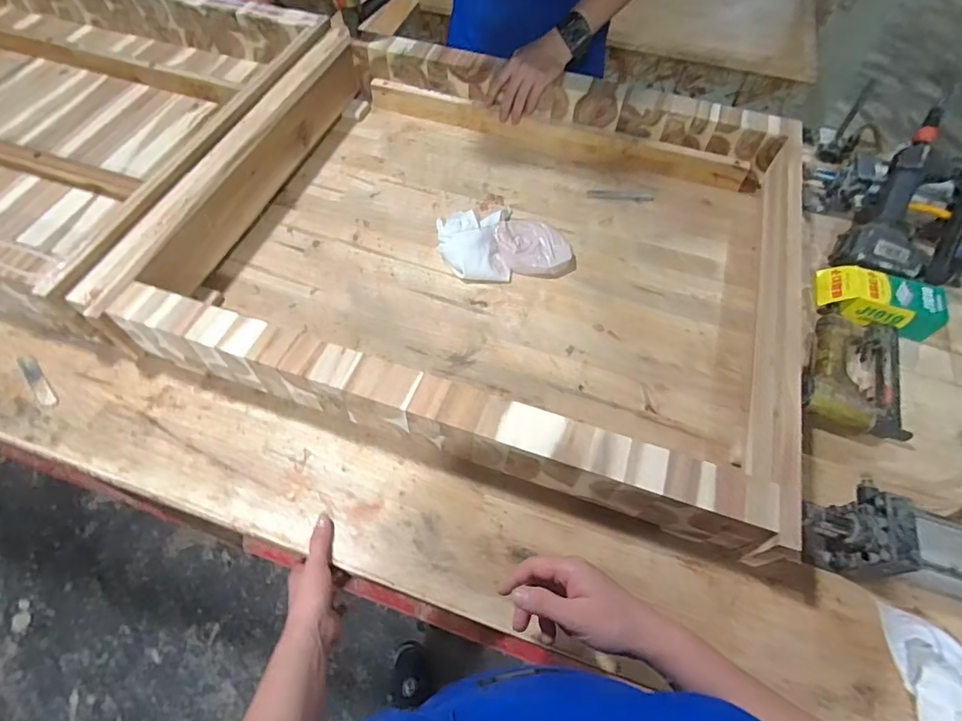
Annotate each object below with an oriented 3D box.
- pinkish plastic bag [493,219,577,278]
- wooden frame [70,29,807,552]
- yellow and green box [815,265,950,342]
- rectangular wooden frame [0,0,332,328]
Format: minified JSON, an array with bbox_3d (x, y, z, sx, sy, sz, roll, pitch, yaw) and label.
[{"bbox_3d":[0.083,-0.179,0.775,0.123,0.046,0.097,0,59,-1],"label":"pinkish plastic bag"},{"bbox_3d":[0.006,-0.194,0.747,0.851,0.111,0.673,17,60,9],"label":"wooden frame"},{"bbox_3d":[0.577,-0.084,0.725,0.154,0.054,0.082,15,60,8],"label":"yellow and green box"},{"bbox_3d":[-0.843,-0.459,0.883,0.930,0.123,0.689,17,60,9],"label":"rectangular wooden frame"}]

